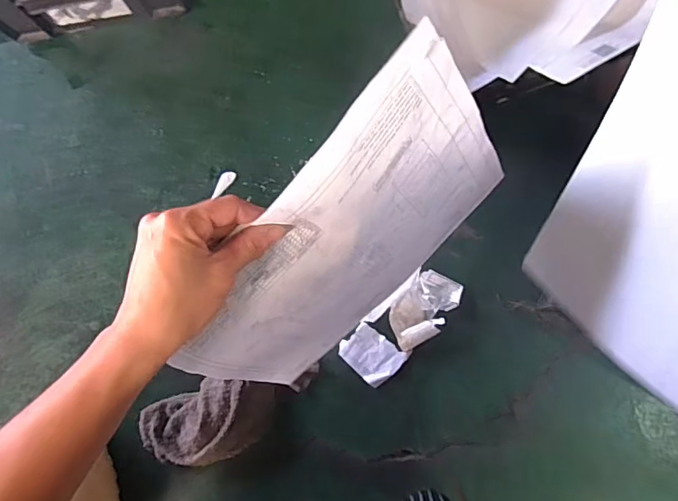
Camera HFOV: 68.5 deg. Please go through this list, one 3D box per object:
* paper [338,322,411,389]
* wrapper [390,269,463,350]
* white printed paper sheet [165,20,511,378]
[{"bbox_3d":[0.040,0.125,0.600,0.069,0.005,0.055,43,86,8],"label":"paper"},{"bbox_3d":[0.100,0.069,0.594,0.057,0.019,0.098,41,86,7],"label":"wrapper"},{"bbox_3d":[0.013,0.002,0.400,0.285,0.207,0.022,-48,56,6],"label":"white printed paper sheet"}]

